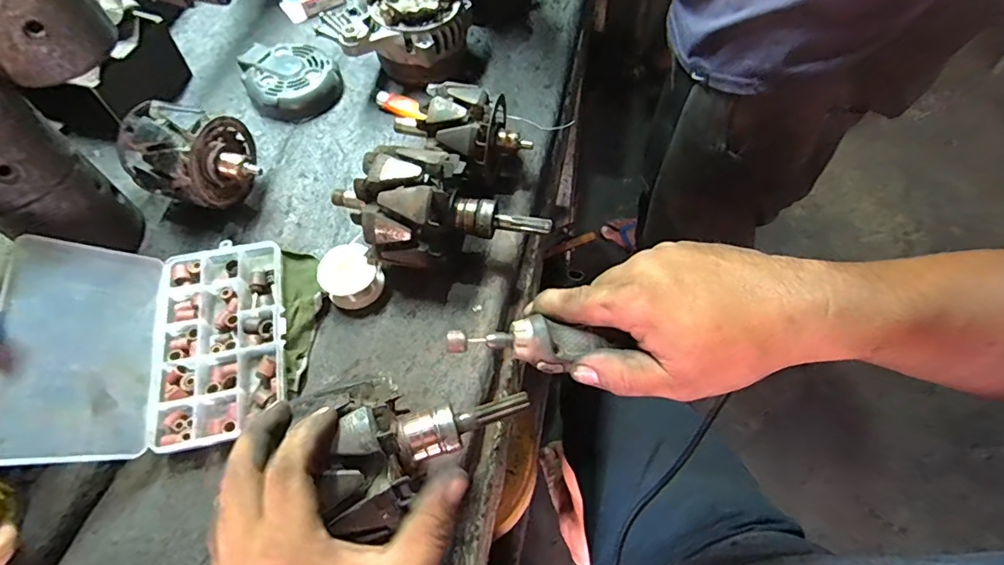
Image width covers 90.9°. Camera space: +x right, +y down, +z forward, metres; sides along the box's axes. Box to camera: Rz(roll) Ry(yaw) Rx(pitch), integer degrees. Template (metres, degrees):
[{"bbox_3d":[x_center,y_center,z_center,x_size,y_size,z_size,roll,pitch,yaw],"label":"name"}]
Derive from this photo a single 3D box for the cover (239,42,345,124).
[{"bbox_3d":[-0.245,-0.239,0.580,0.104,0.034,0.101,-23,63,-11],"label":"cover"}]

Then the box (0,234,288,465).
[{"bbox_3d":[-0.273,0.041,0.396,0.173,0.088,0.177,-13,61,-6],"label":"box"}]

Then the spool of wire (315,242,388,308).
[{"bbox_3d":[-0.140,-0.006,0.455,0.048,0.035,0.050,0,61,1],"label":"spool of wire"}]

